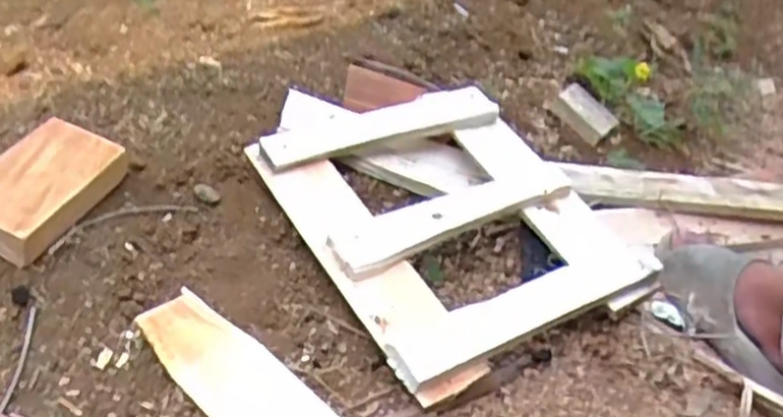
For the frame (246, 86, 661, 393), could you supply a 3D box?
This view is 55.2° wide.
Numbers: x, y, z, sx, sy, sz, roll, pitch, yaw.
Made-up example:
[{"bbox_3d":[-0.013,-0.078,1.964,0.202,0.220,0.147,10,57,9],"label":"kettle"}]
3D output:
[{"bbox_3d":[0.072,-0.010,0.945,0.394,0.074,0.456,-18,47,-27],"label":"frame"}]

